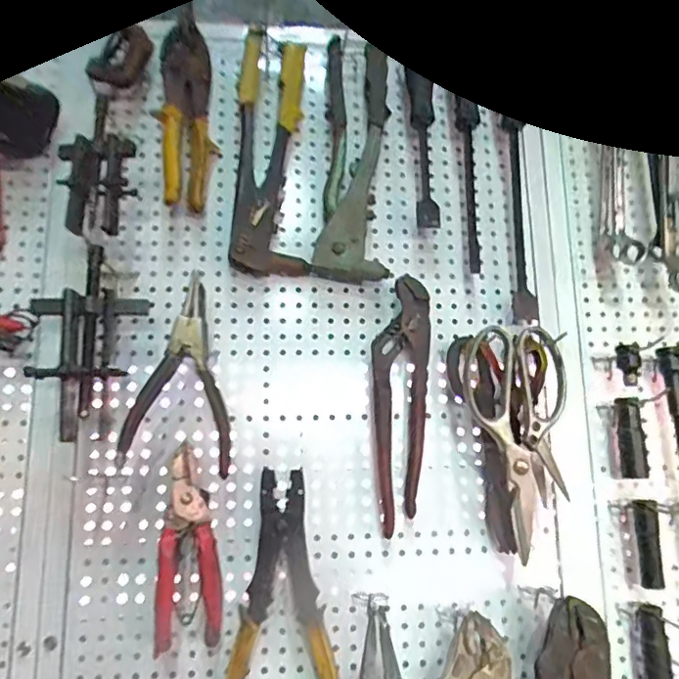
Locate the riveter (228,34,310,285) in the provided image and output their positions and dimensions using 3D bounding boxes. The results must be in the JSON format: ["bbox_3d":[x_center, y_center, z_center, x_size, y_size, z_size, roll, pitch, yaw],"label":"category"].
[{"bbox_3d":[-0.070,-0.188,0.554,0.071,0.240,0.023,1,-9,-11],"label":"riveter"}]

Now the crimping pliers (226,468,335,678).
[{"bbox_3d":[-0.050,0.230,0.490,0.101,0.214,0.032,-1,-9,3],"label":"crimping pliers"}]

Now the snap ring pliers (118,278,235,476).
[{"bbox_3d":[-0.129,0.031,0.473,0.091,0.162,0.029,10,0,-16],"label":"snap ring pliers"}]

